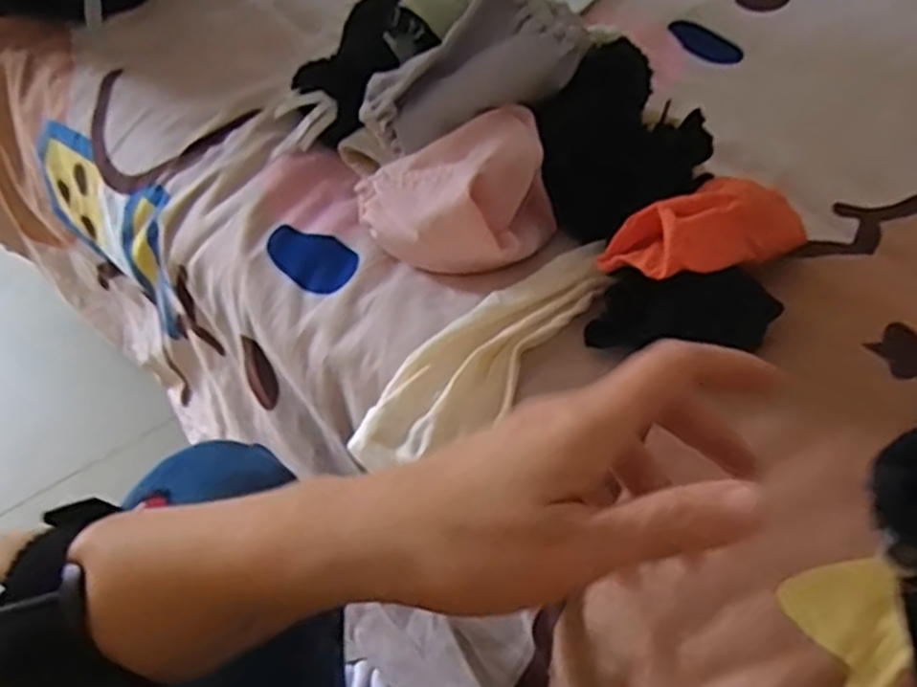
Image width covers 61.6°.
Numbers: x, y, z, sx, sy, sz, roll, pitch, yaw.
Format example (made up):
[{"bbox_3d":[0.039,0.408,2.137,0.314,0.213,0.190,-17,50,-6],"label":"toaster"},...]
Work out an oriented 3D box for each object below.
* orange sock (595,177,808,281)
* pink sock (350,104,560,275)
[{"bbox_3d":[0.132,-0.056,0.398,0.123,0.043,0.038,-20,53,-18],"label":"orange sock"},{"bbox_3d":[0.004,-0.080,0.438,0.108,0.066,0.092,-15,53,-12],"label":"pink sock"}]

